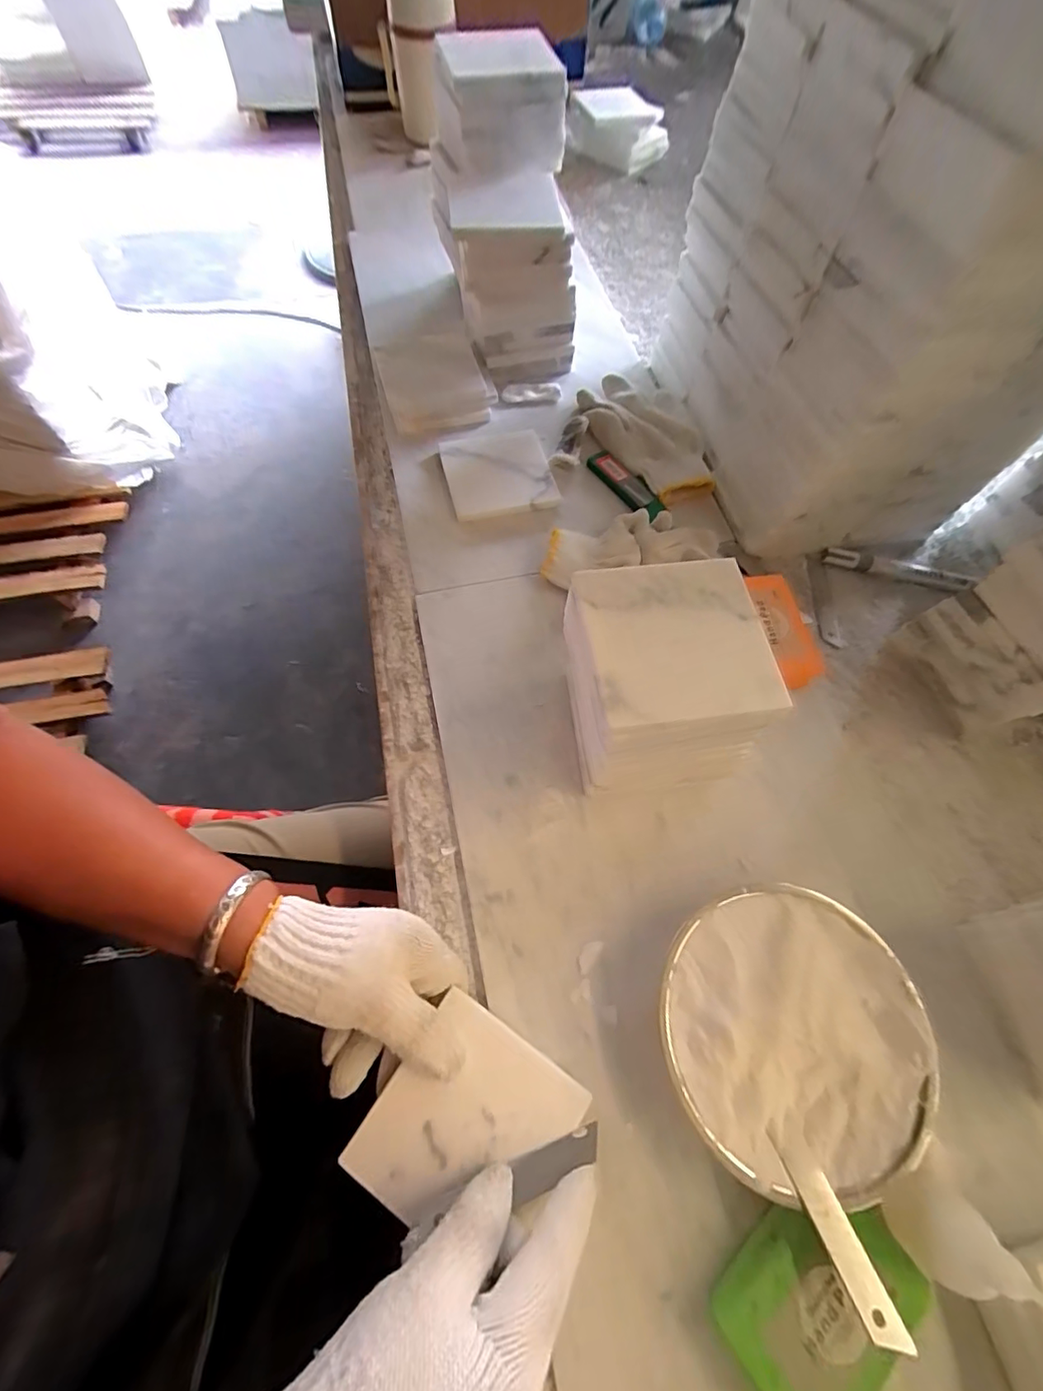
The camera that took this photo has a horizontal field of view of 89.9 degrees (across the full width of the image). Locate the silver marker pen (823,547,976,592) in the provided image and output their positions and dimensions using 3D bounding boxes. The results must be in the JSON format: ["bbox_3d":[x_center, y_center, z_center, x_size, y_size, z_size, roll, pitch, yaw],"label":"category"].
[{"bbox_3d":[0.358,-0.120,0.492,0.141,0.013,0.020,10,67,2],"label":"silver marker pen"}]

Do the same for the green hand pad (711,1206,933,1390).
[{"bbox_3d":[0.146,0.298,0.260,0.093,0.030,0.063,-37,73,-16],"label":"green hand pad"}]

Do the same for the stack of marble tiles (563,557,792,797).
[{"bbox_3d":[0.085,-0.002,0.350,0.108,0.139,0.112,-6,67,-5],"label":"stack of marble tiles"}]

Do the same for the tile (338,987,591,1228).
[{"bbox_3d":[-0.029,0.237,0.288,0.097,0.009,0.098,33,70,11],"label":"tile"}]

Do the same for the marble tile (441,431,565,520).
[{"bbox_3d":[-0.024,-0.218,0.507,0.097,0.014,0.107,-15,69,-9],"label":"marble tile"}]

